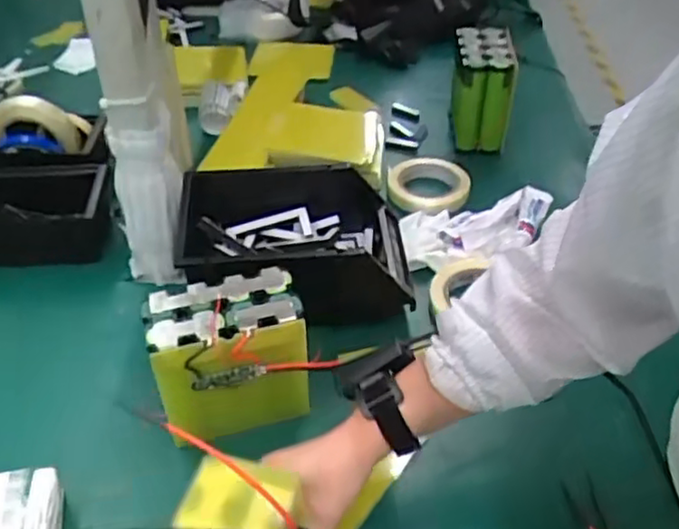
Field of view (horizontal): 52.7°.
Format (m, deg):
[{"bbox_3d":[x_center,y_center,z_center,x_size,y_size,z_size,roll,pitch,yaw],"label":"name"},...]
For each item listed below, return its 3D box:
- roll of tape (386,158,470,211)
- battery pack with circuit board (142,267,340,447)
[{"bbox_3d":[0.128,-0.111,0.986,0.115,0.024,0.126,0,43,0],"label":"roll of tape"},{"bbox_3d":[-0.097,0.087,0.651,0.149,0.139,0.078,-13,45,-14],"label":"battery pack with circuit board"}]

